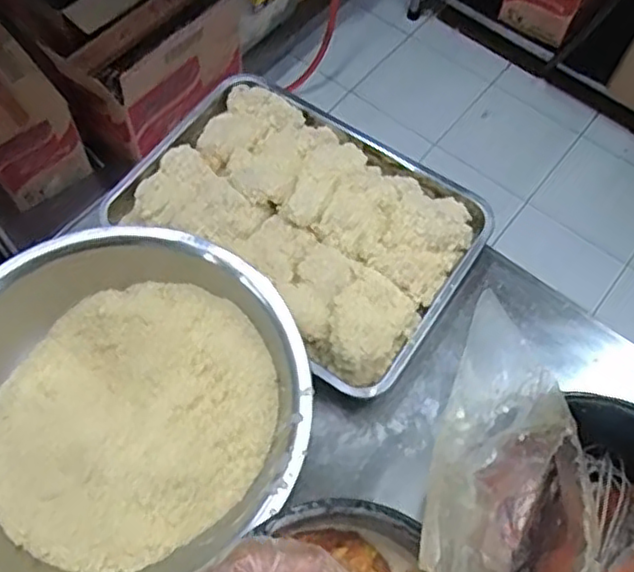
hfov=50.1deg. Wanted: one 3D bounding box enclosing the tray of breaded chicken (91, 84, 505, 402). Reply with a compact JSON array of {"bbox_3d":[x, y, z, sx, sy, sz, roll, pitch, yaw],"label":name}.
[{"bbox_3d":[-0.014,-0.090,0.773,0.387,0.055,0.292,35,67,14],"label":"tray of breaded chicken"}]

